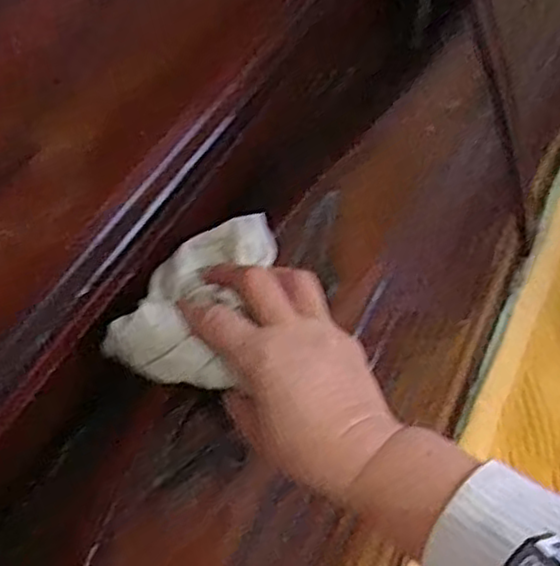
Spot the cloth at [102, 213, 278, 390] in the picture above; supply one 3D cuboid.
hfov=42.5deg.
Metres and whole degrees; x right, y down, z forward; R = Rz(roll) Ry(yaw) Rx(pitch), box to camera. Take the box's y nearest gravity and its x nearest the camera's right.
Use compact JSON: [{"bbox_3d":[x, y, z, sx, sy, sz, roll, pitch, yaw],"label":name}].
[{"bbox_3d":[-0.043,0.002,0.421,0.070,0.027,0.121,24,55,12],"label":"cloth"}]

